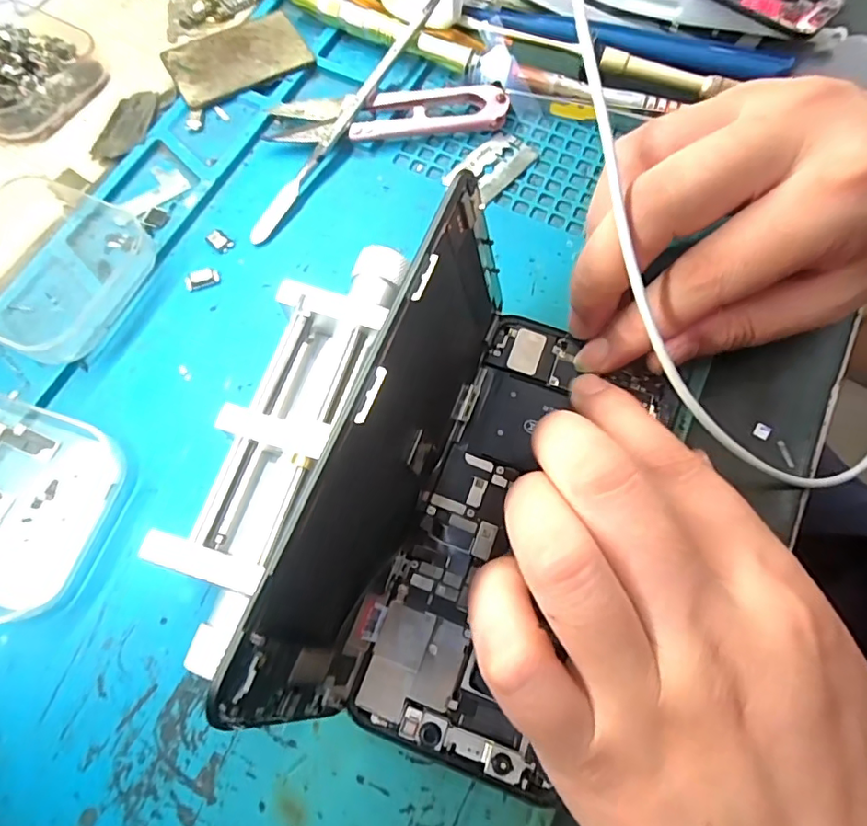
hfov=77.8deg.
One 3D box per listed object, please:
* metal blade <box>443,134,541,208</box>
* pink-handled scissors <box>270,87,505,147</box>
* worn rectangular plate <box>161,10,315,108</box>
[{"bbox_3d":[0.025,-0.106,0.228,0.024,0.004,0.038,39,75,13],"label":"metal blade"},{"bbox_3d":[-0.018,-0.127,0.231,0.098,0.010,0.024,-3,70,-1],"label":"pink-handled scissors"},{"bbox_3d":[-0.088,-0.159,0.243,0.058,0.008,0.035,-29,73,-10],"label":"worn rectangular plate"}]

